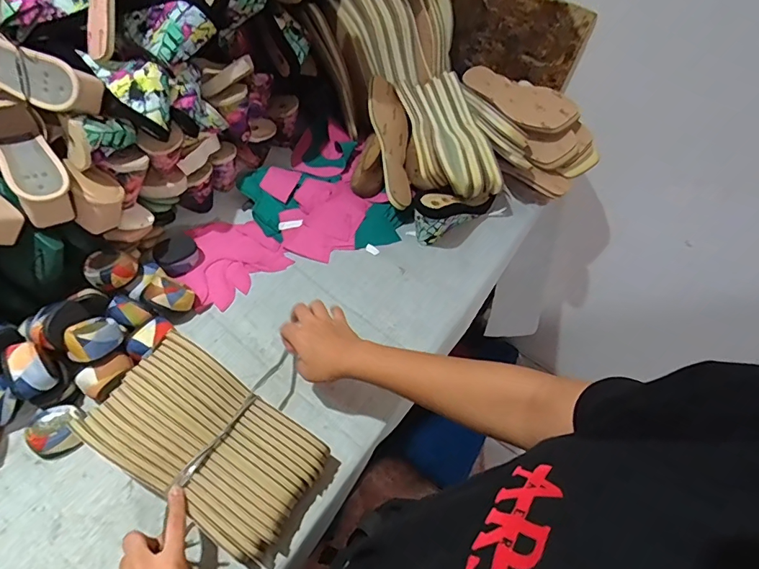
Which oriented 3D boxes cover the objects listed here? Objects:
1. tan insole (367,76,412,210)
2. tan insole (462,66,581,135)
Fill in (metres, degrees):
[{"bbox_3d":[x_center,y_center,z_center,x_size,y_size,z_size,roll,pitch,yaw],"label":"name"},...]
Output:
[{"bbox_3d":[0.022,-0.246,0.796,0.069,0.041,0.241,-6,80,-9],"label":"tan insole"},{"bbox_3d":[0.243,-0.335,0.817,0.079,0.025,0.227,-40,57,3],"label":"tan insole"}]

